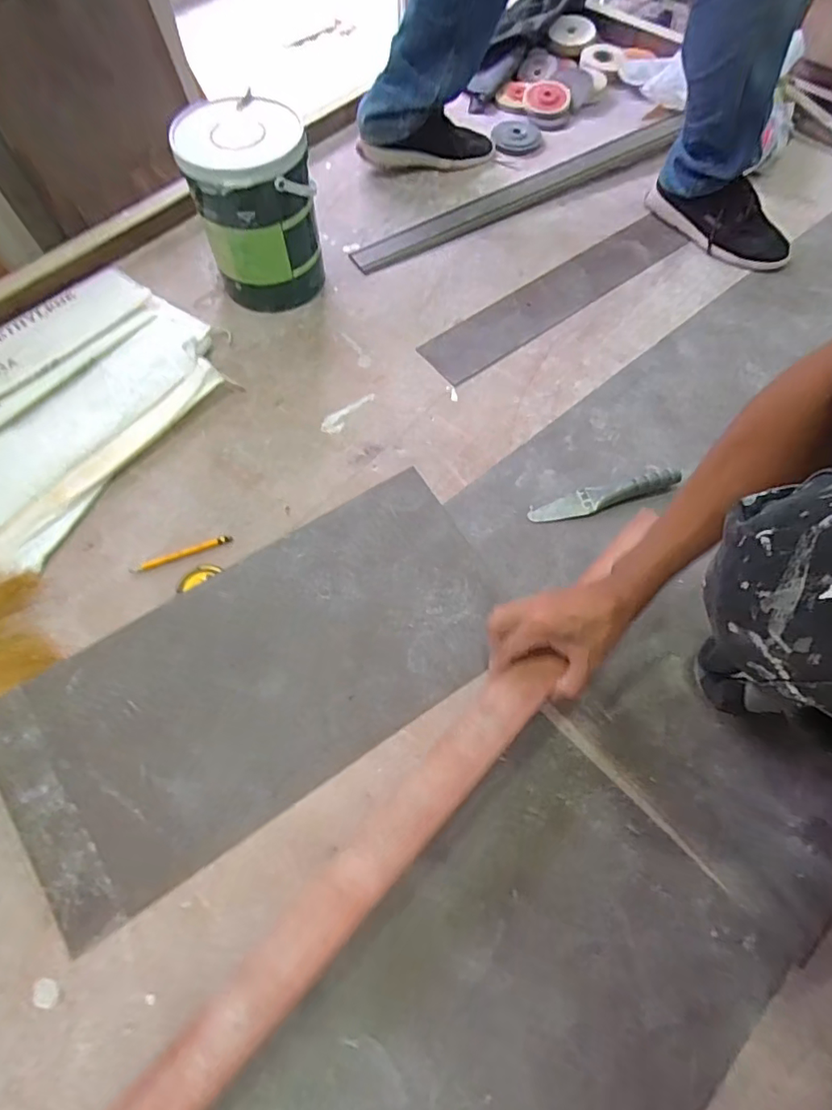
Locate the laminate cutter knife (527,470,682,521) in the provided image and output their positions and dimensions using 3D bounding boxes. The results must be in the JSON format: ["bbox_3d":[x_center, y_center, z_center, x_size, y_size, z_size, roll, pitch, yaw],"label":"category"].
[{"bbox_3d":[0.250,-0.079,0.708,0.205,0.027,0.032,-11,65,-6],"label":"laminate cutter knife"}]

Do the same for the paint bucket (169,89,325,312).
[{"bbox_3d":[-0.226,-0.488,0.780,0.156,0.233,0.156,0,65,-1],"label":"paint bucket"}]

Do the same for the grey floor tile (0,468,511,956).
[{"bbox_3d":[-0.158,0.127,0.597,0.545,0.010,0.252,-31,79,-15],"label":"grey floor tile"}]

